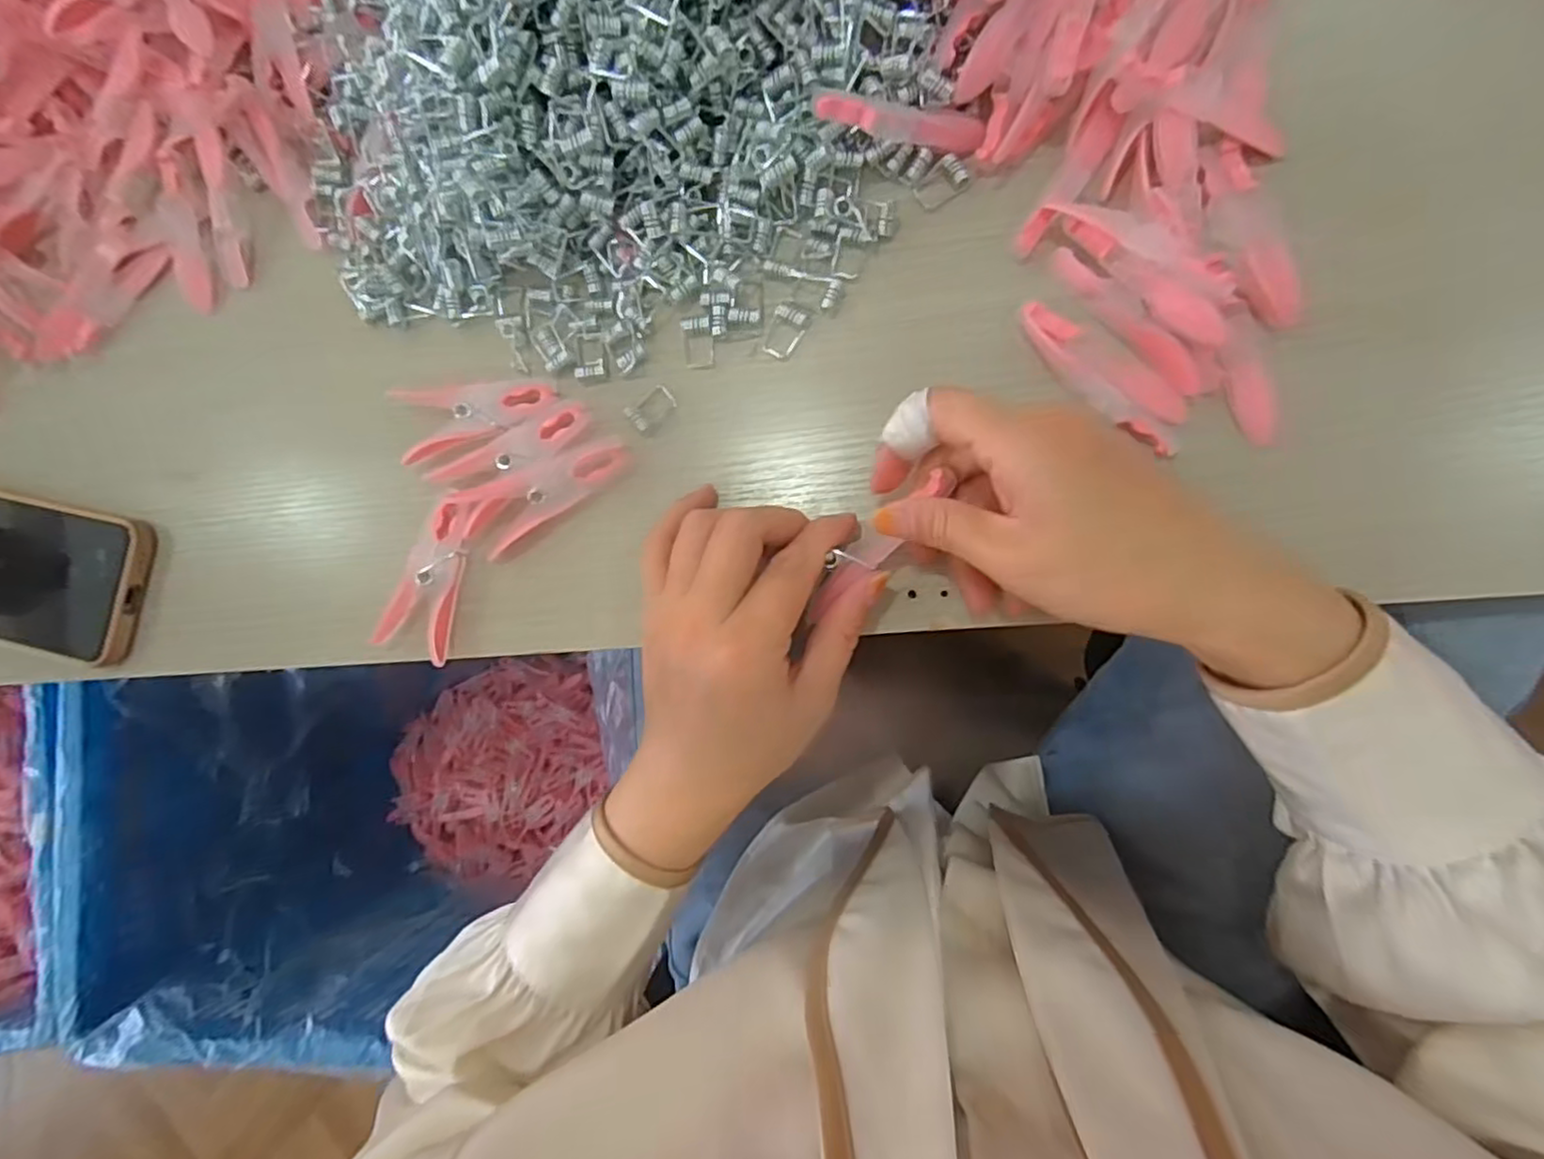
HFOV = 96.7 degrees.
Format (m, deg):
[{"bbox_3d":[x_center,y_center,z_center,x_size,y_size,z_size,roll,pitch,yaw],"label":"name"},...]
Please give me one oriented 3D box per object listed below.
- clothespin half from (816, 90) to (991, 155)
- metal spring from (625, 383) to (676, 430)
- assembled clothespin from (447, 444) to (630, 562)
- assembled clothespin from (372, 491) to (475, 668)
[{"bbox_3d":[0.054,-0.190,0.286,0.073,0.009,0.011,1,85,-15],"label":"clothespin half"},{"bbox_3d":[-0.055,-0.078,0.310,0.022,0.004,0.014,-39,81,4],"label":"metal spring"},{"bbox_3d":[-0.103,-0.041,0.309,0.079,0.008,0.033,-27,82,6],"label":"assembled clothespin"},{"bbox_3d":[-0.154,-0.002,0.315,0.031,0.011,0.074,20,89,10],"label":"assembled clothespin"}]

